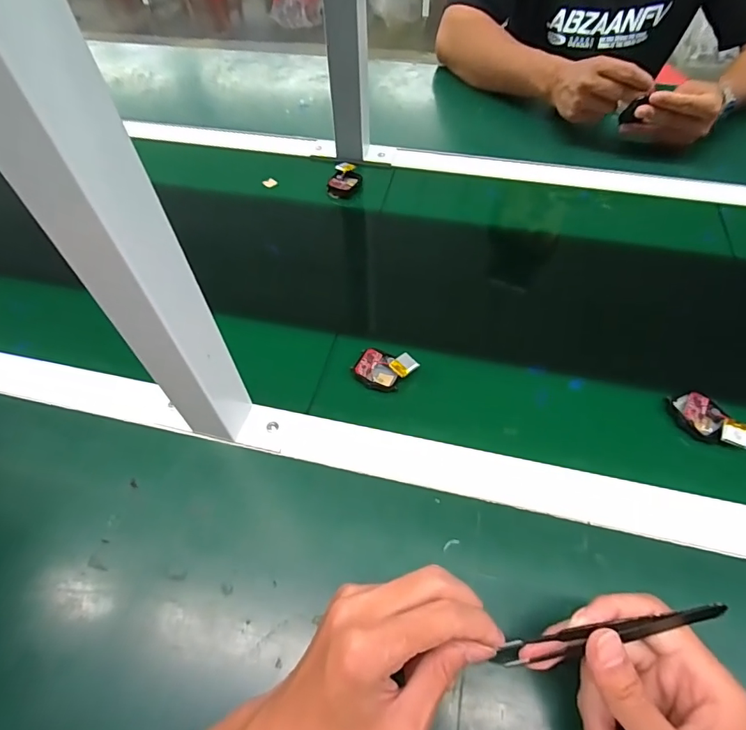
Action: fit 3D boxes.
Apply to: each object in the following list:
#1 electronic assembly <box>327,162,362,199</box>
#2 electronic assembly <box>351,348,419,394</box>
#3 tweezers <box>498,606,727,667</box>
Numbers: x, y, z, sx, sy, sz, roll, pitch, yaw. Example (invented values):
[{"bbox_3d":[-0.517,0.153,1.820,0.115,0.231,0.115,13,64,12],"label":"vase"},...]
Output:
[{"bbox_3d":[-0.037,-0.244,0.598,0.038,0.015,0.055,12,55,10],"label":"electronic assembly"},{"bbox_3d":[0.011,0.003,0.421,0.055,0.012,0.038,15,55,12],"label":"electronic assembly"},{"bbox_3d":[0.129,0.145,0.243,0.115,0.011,0.010,-14,53,5],"label":"tweezers"}]

